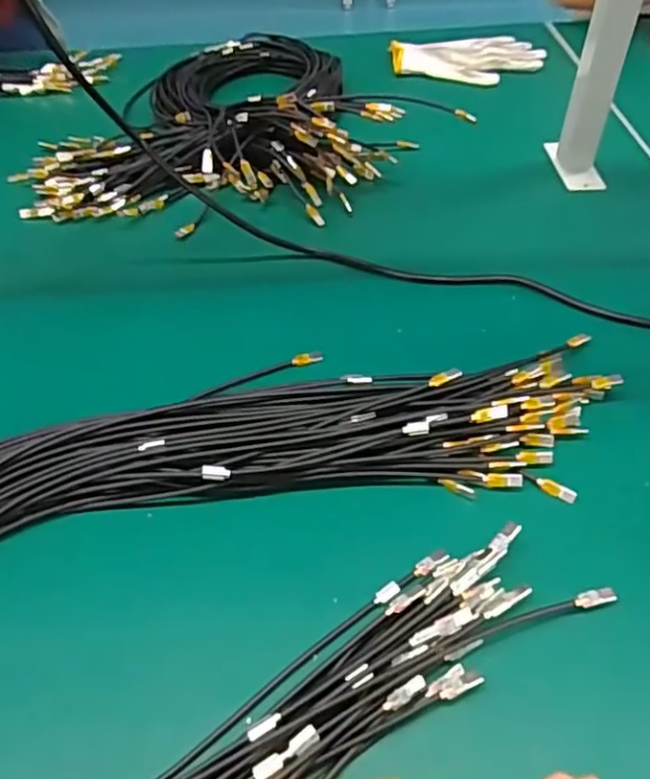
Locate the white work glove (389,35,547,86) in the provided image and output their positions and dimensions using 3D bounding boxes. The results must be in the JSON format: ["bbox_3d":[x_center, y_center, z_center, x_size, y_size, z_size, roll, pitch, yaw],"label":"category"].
[{"bbox_3d":[0.196,-0.445,0.894,0.196,0.023,0.120,-15,49,-12],"label":"white work glove"}]

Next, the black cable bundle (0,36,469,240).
[{"bbox_3d":[-0.096,-0.301,0.731,0.349,0.071,0.427,26,52,24],"label":"black cable bundle"}]

